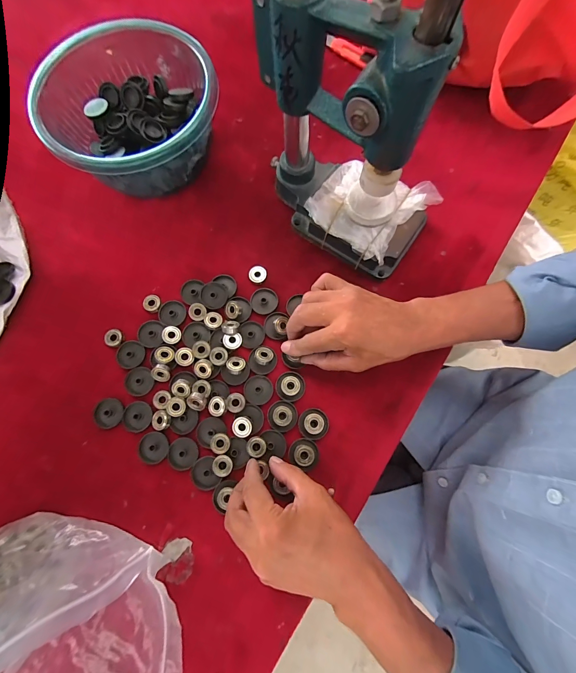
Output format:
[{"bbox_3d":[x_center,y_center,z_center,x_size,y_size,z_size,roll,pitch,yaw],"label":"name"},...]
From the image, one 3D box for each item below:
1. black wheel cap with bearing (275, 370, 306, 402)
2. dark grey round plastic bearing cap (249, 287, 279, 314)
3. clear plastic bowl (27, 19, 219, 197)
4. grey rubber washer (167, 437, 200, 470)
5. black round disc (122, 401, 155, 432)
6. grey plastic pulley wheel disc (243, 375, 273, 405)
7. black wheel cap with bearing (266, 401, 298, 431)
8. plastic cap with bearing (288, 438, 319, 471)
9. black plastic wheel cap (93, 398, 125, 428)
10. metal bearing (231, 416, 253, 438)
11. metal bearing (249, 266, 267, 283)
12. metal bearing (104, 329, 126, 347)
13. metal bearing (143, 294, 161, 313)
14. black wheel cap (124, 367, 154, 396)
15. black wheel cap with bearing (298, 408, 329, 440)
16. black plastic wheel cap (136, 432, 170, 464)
[{"bbox_3d":[0.003,0.056,0.340,0.033,0.006,0.032,0,76,1],"label":"black wheel cap with bearing"},{"bbox_3d":[-0.029,-0.044,0.368,0.033,0.004,0.034,0,76,1],"label":"dark grey round plastic bearing cap"},{"bbox_3d":[-0.190,-0.277,0.384,0.200,0.091,0.196,0,76,1],"label":"clear plastic bowl"},{"bbox_3d":[-0.115,0.128,0.328,0.031,0.004,0.032,0,76,1],"label":"grey rubber washer"},{"bbox_3d":[-0.171,0.091,0.340,0.034,0.004,0.033,0,76,1],"label":"black round disc"},{"bbox_3d":[-0.034,0.061,0.343,0.032,0.004,0.032,0,76,1],"label":"grey plastic pulley wheel disc"},{"bbox_3d":[-0.006,0.088,0.332,0.032,0.006,0.032,0,76,1],"label":"black wheel cap with bearing"},{"bbox_3d":[0.018,0.125,0.320,0.031,0.010,0.028,29,78,7],"label":"plastic cap with bearing"},{"bbox_3d":[-0.204,0.087,0.340,0.029,0.006,0.032,17,77,5],"label":"black plastic wheel cap"},{"bbox_3d":[-0.050,0.098,0.329,0.021,0.008,0.022,0,76,1],"label":"metal bearing"},{"bbox_3d":[-0.038,-0.078,0.378,0.022,0.006,0.022,-13,93,-4],"label":"metal bearing"},{"bbox_3d":[-0.210,0.001,0.360,0.023,0.004,0.021,0,76,1],"label":"metal bearing"},{"bbox_3d":[-0.168,-0.042,0.370,0.022,0.004,0.022,0,76,1],"label":"metal bearing"},{"bbox_3d":[-0.174,0.052,0.349,0.034,0.004,0.032,0,76,1],"label":"black wheel cap"},{"bbox_3d":[0.029,0.096,0.329,0.032,0.007,0.031,0,76,1],"label":"black wheel cap with bearing"},{"bbox_3d":[-0.148,0.122,0.330,0.034,0.004,0.032,0,76,1],"label":"black plastic wheel cap"}]

